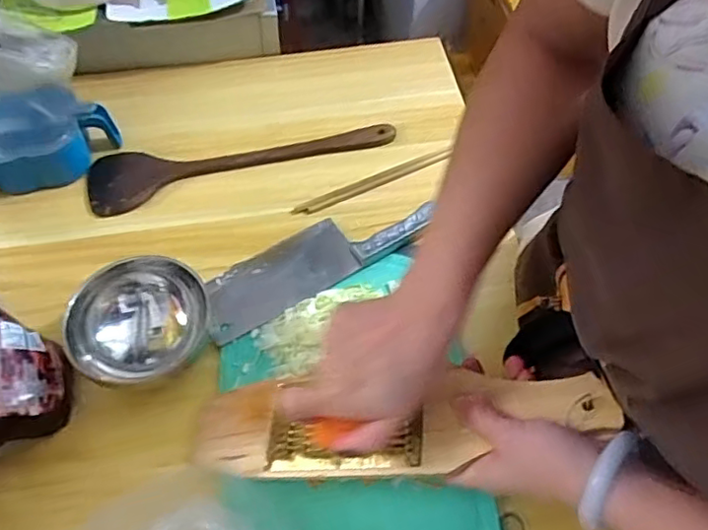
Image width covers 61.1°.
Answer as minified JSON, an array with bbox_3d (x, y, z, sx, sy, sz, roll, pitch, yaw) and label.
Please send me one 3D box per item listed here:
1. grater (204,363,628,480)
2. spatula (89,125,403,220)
[{"bbox_3d":[0.014,0.123,0.476,0.355,0.017,0.085,-11,51,25],"label":"grater"},{"bbox_3d":[-0.139,-0.144,0.743,0.368,0.015,0.087,-17,57,-12],"label":"spatula"}]

